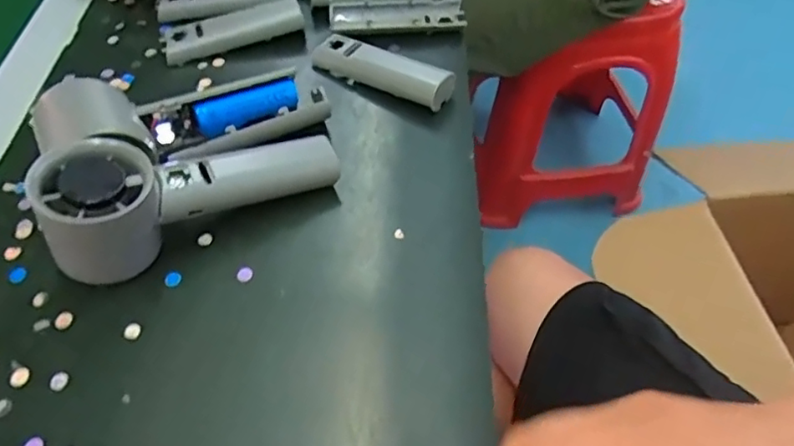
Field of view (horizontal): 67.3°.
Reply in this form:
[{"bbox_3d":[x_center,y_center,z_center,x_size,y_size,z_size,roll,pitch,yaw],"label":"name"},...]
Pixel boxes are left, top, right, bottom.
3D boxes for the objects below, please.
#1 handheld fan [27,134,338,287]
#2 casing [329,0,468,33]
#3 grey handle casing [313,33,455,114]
[{"bbox_3d":[-0.112,-0.018,0.337,0.162,0.060,0.052,-17,55,-30],"label":"handheld fan"},{"bbox_3d":[0.001,-0.160,0.466,0.103,0.014,0.035,-6,53,-5],"label":"casing"},{"bbox_3d":[-0.013,-0.113,0.428,0.110,0.021,0.032,27,57,18],"label":"grey handle casing"}]

